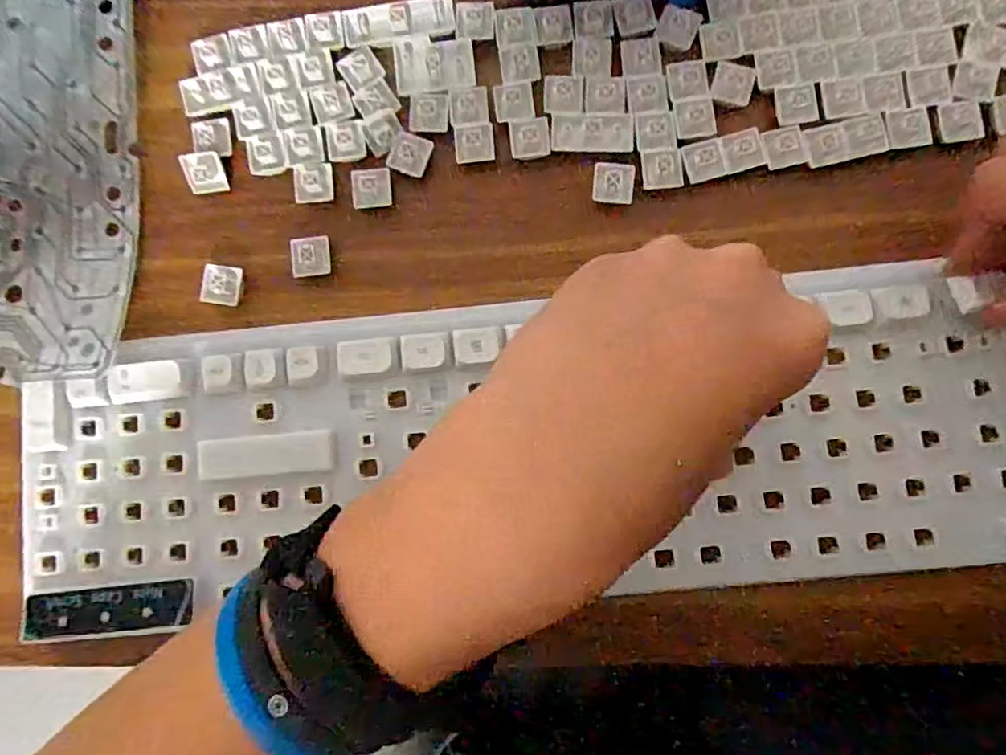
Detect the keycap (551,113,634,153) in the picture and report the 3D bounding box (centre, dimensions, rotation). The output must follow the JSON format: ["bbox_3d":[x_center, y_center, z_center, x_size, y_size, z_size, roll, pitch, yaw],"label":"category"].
[{"bbox_3d":[0.040,-0.109,0.280,0.036,0.004,0.017,-1,85,2],"label":"keycap"}]

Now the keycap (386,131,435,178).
[{"bbox_3d":[-0.042,-0.101,0.283,0.017,0.004,0.018,24,86,4],"label":"keycap"}]

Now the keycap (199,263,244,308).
[{"bbox_3d":[-0.128,-0.042,0.283,0.017,0.004,0.019,5,85,3],"label":"keycap"}]

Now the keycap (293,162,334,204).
[{"bbox_3d":[-0.087,-0.089,0.282,0.018,0.004,0.018,-3,85,2],"label":"keycap"}]

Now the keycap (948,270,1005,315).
[{"bbox_3d":[0.190,-0.034,0.247,0.013,0.014,0.013,-20,84,0],"label":"keycap"}]

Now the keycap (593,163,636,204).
[{"bbox_3d":[0.050,-0.087,0.276,0.019,0.006,0.017,4,85,3],"label":"keycap"}]

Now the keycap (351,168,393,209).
[{"bbox_3d":[-0.060,-0.086,0.281,0.018,0.004,0.018,-3,85,2],"label":"keycap"}]

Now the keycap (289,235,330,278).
[{"bbox_3d":[-0.087,-0.055,0.283,0.018,0.005,0.018,-5,95,-3],"label":"keycap"}]

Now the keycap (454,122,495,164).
[{"bbox_3d":[-0.013,-0.107,0.284,0.018,0.004,0.017,-7,84,2],"label":"keycap"}]

